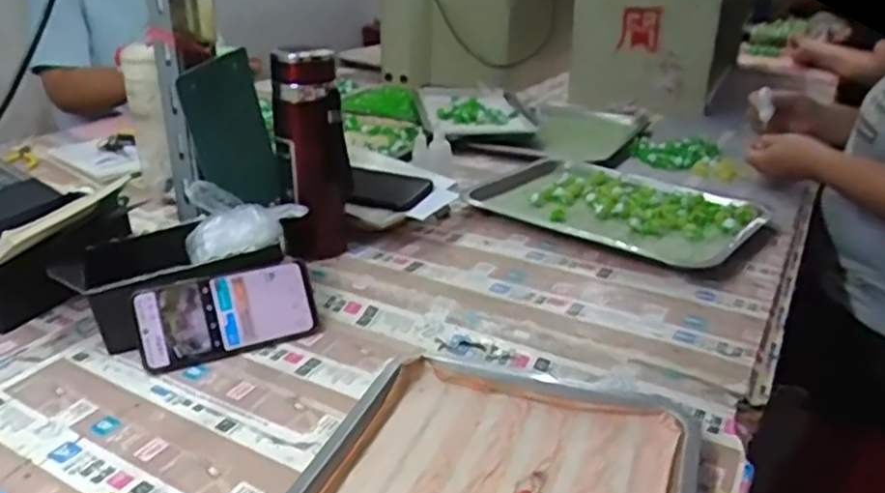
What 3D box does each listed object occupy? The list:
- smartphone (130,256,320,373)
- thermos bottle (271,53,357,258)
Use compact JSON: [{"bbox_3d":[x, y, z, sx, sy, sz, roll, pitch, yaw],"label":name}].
[{"bbox_3d":[-0.200,0.061,0.647,0.157,0.076,0.007,-13,-3,-22],"label":"smartphone"},{"bbox_3d":[-0.139,-0.097,0.748,0.067,0.213,0.060,-9,27,-20],"label":"thermos bottle"}]

